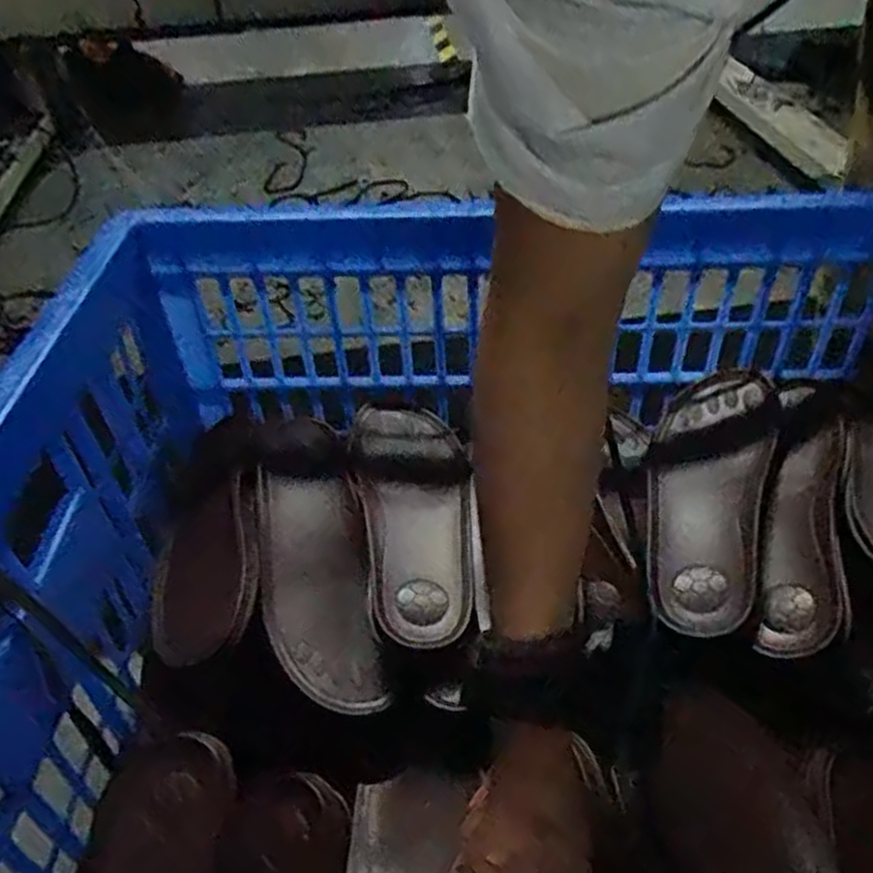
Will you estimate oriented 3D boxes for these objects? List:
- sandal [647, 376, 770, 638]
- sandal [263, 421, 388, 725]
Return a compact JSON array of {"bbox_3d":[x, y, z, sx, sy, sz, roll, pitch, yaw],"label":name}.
[{"bbox_3d":[0.212,0.039,0.609,0.082,0.037,0.252,12,44,18],"label":"sandal"},{"bbox_3d":[-0.099,0.090,0.629,0.077,0.036,0.265,-11,58,-7],"label":"sandal"}]

